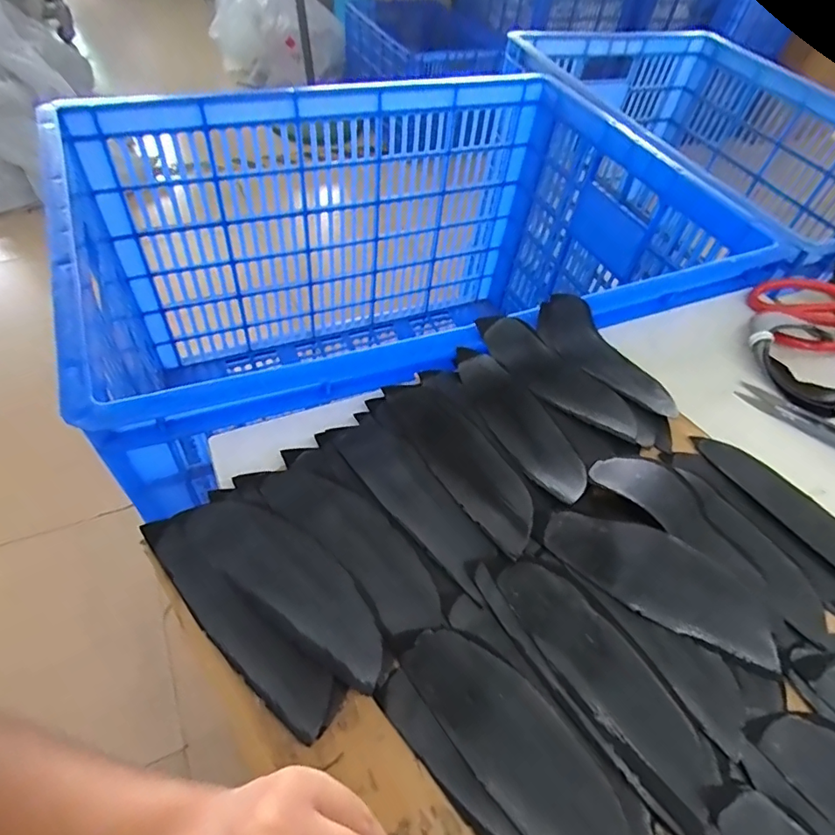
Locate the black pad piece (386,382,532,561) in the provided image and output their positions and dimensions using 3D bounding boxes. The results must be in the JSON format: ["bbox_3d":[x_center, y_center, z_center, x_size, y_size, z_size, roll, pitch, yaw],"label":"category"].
[{"bbox_3d":[0.030,0.027,0.349,0.045,0.013,0.138,-25,58,-25],"label":"black pad piece"}]

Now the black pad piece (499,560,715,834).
[{"bbox_3d":[0.099,0.132,0.271,0.042,0.012,0.137,-26,58,-25],"label":"black pad piece"}]

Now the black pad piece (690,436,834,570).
[{"bbox_3d":[0.254,0.059,0.353,0.051,0.011,0.137,-25,58,-24],"label":"black pad piece"}]

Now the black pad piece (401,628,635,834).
[{"bbox_3d":[0.050,0.159,0.251,0.048,0.014,0.133,-29,60,-27],"label":"black pad piece"}]

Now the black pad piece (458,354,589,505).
[{"bbox_3d":[0.075,0.002,0.364,0.046,0.014,0.129,-17,55,-20],"label":"black pad piece"}]

